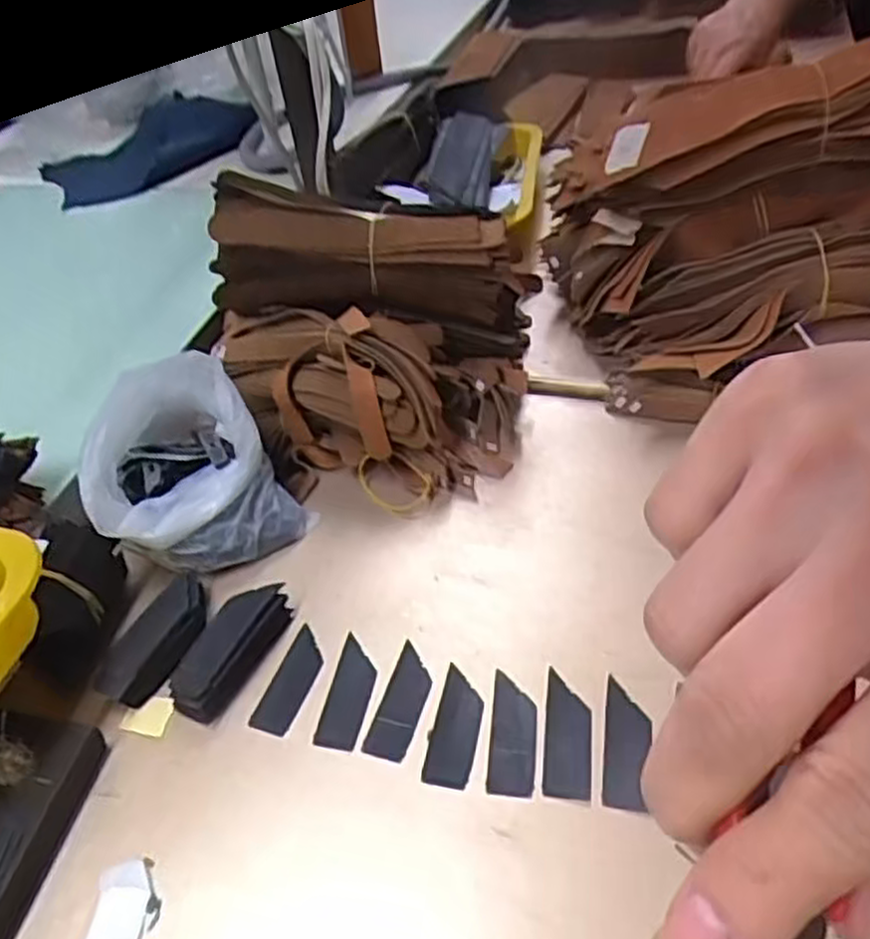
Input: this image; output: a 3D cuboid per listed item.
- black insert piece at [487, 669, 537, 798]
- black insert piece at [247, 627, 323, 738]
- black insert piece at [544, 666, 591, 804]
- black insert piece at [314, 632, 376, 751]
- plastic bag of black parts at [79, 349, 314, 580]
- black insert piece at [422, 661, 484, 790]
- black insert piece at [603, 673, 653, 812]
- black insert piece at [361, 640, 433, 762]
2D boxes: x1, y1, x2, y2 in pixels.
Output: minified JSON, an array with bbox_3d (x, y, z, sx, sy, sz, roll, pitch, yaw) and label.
[{"bbox_3d":[0.040,0.135,0.411,0.023,0.004,0.065,1,43,9],"label":"black insert piece"},{"bbox_3d":[-0.079,0.118,0.450,0.023,0.004,0.064,10,46,19],"label":"black insert piece"},{"bbox_3d":[0.068,0.134,0.408,0.023,0.006,0.065,2,44,10],"label":"black insert piece"},{"bbox_3d":[-0.047,0.123,0.442,0.024,0.004,0.067,3,44,11],"label":"black insert piece"},{"bbox_3d":[-0.156,-0.005,0.515,0.121,0.099,0.110,-15,43,-8],"label":"plastic bag of black parts"},{"bbox_3d":[0.011,0.134,0.417,0.024,0.004,0.064,7,45,15],"label":"black insert piece"},{"bbox_3d":[0.096,0.137,0.402,0.021,0.004,0.066,4,44,12],"label":"black insert piece"},{"bbox_3d":[-0.017,0.124,0.432,0.023,0.004,0.066,9,45,17],"label":"black insert piece"}]

